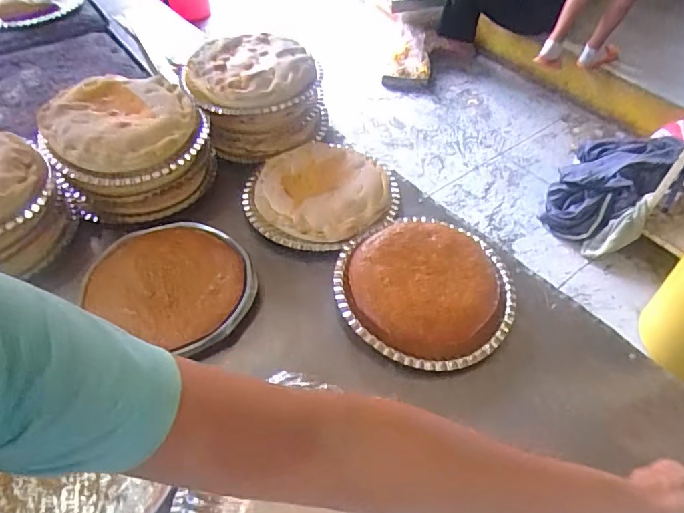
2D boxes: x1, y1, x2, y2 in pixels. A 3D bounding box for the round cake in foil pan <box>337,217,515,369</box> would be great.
[{"bbox_3d":[0.105,0.033,0.627,0.215,0.034,0.207,1,49,-2],"label":"round cake in foil pan"}]

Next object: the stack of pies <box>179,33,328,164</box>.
[{"bbox_3d":[-0.137,-0.260,0.819,0.214,0.113,0.182,-5,49,-7],"label":"stack of pies"}]

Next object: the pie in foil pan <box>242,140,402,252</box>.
[{"bbox_3d":[-0.030,-0.092,0.723,0.206,0.047,0.188,1,49,-2],"label":"pie in foil pan"}]

